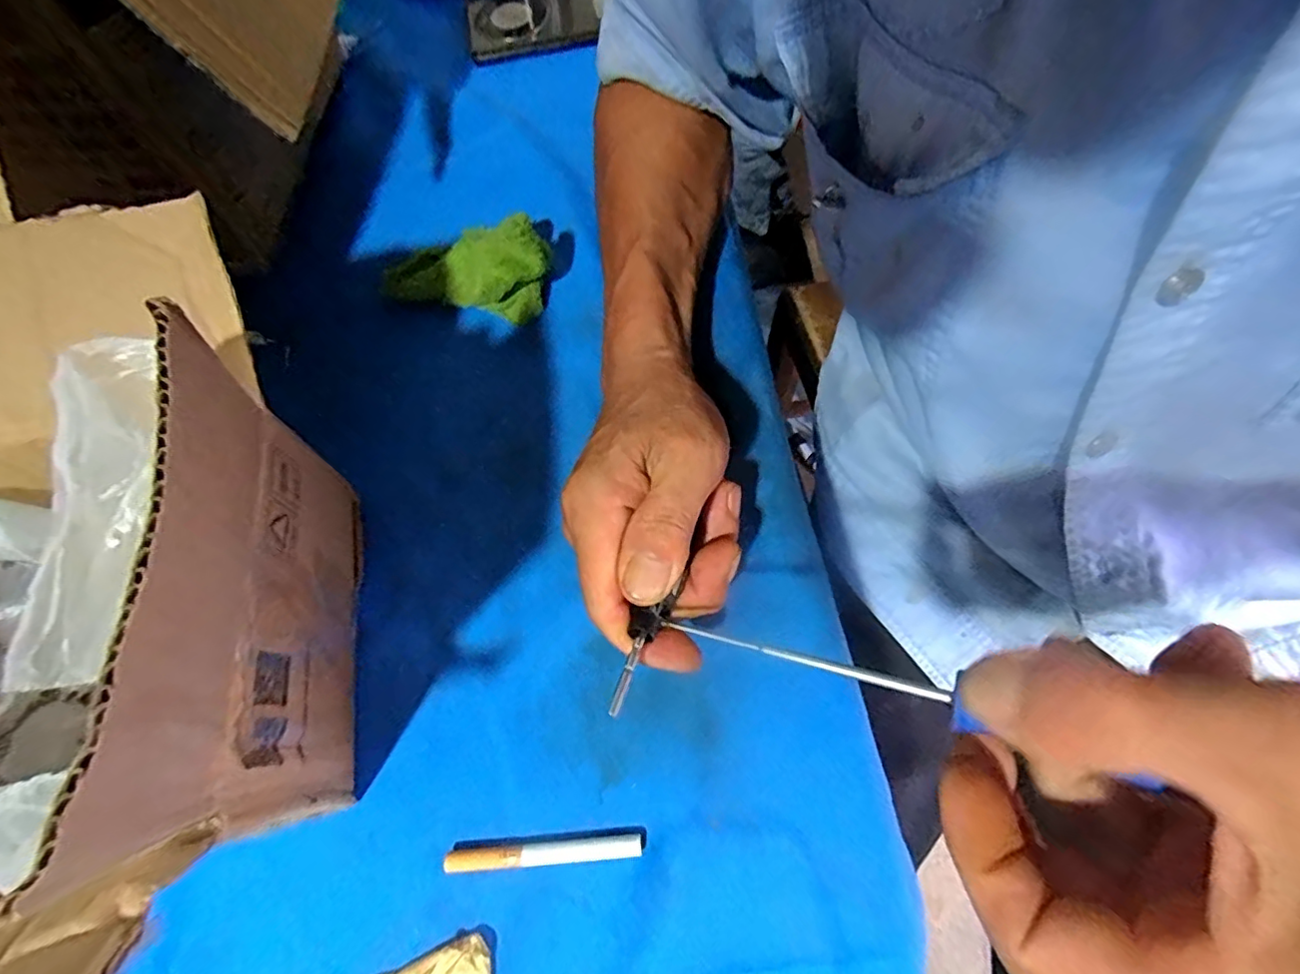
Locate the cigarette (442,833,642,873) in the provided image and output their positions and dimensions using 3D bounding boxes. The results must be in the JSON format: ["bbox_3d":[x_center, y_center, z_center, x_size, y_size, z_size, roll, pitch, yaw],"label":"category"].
[{"bbox_3d":[-0.046,0.158,0.248,0.084,0.006,0.008,-6,68,2],"label":"cigarette"}]

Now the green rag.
[{"bbox_3d":[-0.107,-0.138,0.352,0.107,0.051,0.063,3,68,18],"label":"green rag"}]

